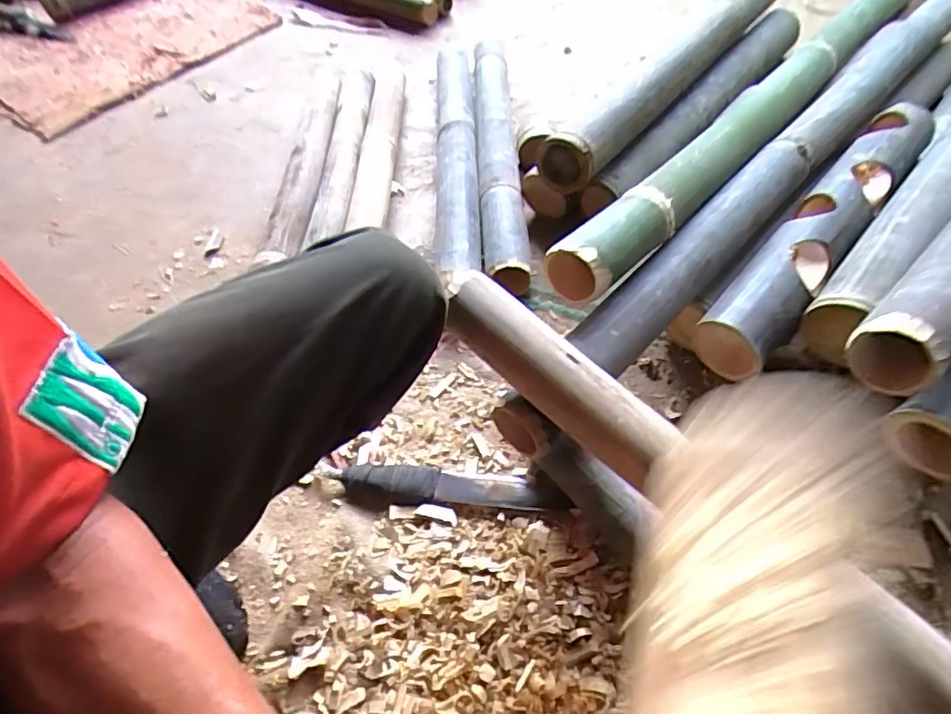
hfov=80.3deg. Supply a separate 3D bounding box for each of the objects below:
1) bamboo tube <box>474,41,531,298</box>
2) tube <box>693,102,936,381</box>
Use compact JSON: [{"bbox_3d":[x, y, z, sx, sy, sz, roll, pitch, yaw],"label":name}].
[{"bbox_3d":[0.033,-0.358,0.923,0.066,0.066,0.632,-4,53,2],"label":"bamboo tube"},{"bbox_3d":[0.428,-0.167,0.686,0.081,0.069,0.497,34,63,27],"label":"tube"}]

